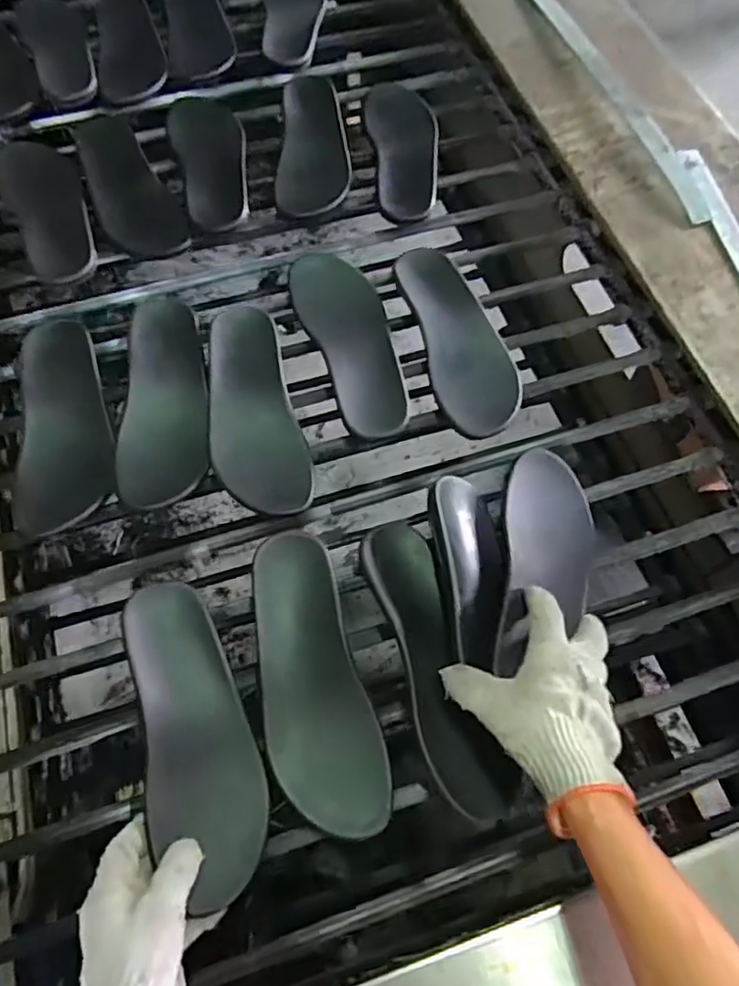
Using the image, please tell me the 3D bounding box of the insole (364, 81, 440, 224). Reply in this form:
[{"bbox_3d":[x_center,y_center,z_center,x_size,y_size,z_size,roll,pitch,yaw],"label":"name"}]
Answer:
[{"bbox_3d":[0.044,-0.439,0.796,0.089,0.022,0.241,-1,65,-2],"label":"insole"}]

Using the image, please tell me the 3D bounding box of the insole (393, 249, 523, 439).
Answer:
[{"bbox_3d":[0.098,-0.170,0.672,0.089,0.019,0.233,-13,66,-7],"label":"insole"}]

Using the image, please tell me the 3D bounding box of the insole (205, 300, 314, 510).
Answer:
[{"bbox_3d":[-0.118,-0.089,0.633,0.087,0.024,0.234,-12,66,-7],"label":"insole"}]

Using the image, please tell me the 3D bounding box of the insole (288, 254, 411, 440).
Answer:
[{"bbox_3d":[-0.017,-0.169,0.674,0.084,0.009,0.240,-18,67,-9],"label":"insole"}]

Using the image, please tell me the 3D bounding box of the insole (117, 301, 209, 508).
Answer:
[{"bbox_3d":[-0.205,-0.098,0.637,0.081,0.028,0.226,-6,65,-4],"label":"insole"}]

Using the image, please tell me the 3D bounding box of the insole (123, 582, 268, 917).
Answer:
[{"bbox_3d":[-0.140,0.187,0.494,0.080,0.050,0.235,-17,77,-9],"label":"insole"}]

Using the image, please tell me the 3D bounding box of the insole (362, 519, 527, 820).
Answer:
[{"bbox_3d":[0.055,0.147,0.532,0.062,0.048,0.244,-18,68,-9],"label":"insole"}]

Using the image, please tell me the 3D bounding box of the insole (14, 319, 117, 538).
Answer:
[{"bbox_3d":[-0.306,-0.073,0.639,0.088,0.031,0.239,-10,67,-6],"label":"insole"}]

